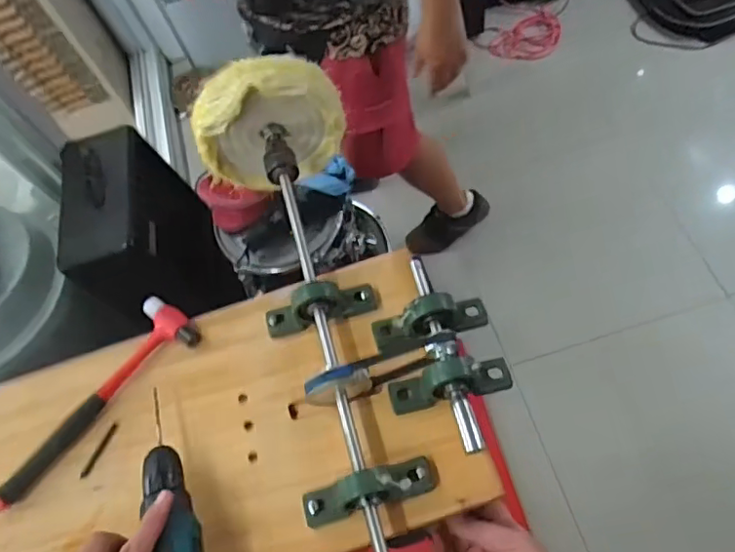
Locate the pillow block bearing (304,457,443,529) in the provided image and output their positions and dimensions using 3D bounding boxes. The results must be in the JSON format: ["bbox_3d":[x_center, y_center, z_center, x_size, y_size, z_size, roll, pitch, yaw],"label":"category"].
[{"bbox_3d":[0.002,0.193,0.512,0.126,0.050,0.032,-20,61,0],"label":"pillow block bearing"}]

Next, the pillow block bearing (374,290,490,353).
[{"bbox_3d":[0.067,0.045,0.589,0.121,0.050,0.034,-20,61,0],"label":"pillow block bearing"}]

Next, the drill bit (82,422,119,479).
[{"bbox_3d":[-0.281,0.184,0.594,0.007,0.006,0.060,21,68,20],"label":"drill bit"}]

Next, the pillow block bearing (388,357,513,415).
[{"bbox_3d":[0.083,0.103,0.555,0.122,0.049,0.034,-18,61,1],"label":"pillow block bearing"}]

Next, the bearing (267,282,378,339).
[{"bbox_3d":[-0.052,0.033,0.616,0.121,0.055,0.035,-19,61,0],"label":"bearing"}]

